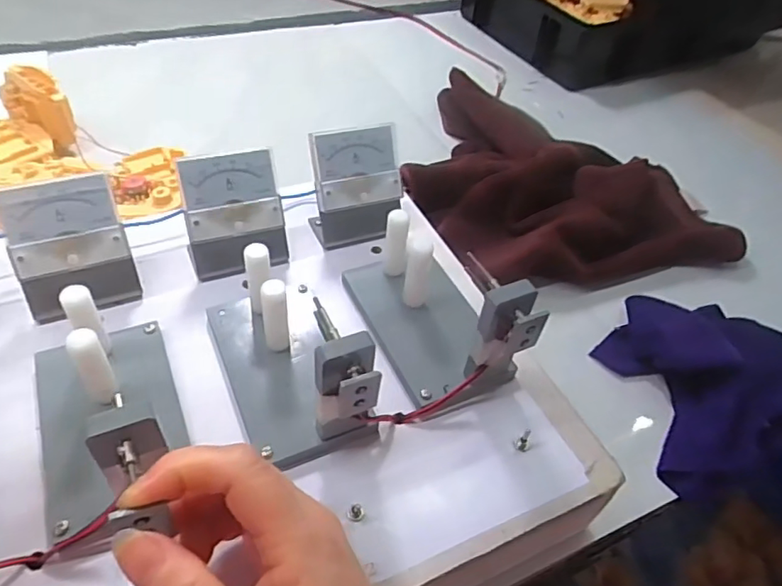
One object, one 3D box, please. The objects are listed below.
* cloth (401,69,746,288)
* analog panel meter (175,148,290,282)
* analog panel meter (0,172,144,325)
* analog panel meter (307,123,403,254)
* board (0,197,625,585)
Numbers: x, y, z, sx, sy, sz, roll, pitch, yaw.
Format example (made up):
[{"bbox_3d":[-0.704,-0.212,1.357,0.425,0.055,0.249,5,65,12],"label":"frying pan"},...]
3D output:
[{"bbox_3d":[0.175,-0.132,0.607,0.327,0.066,0.305,1,47,-6],"label":"cloth"},{"bbox_3d":[-0.106,-0.054,0.387,0.064,0.071,0.042,-10,49,-16],"label":"analog panel meter"},{"bbox_3d":[-0.197,-0.026,0.350,0.065,0.070,0.047,-15,51,-19],"label":"analog panel meter"},{"bbox_3d":[-0.024,-0.078,0.418,0.065,0.073,0.042,-12,50,-17],"label":"analog panel meter"},{"bbox_3d":[-0.090,0.054,0.297,0.379,0.085,0.268,-16,51,-20],"label":"board"}]

